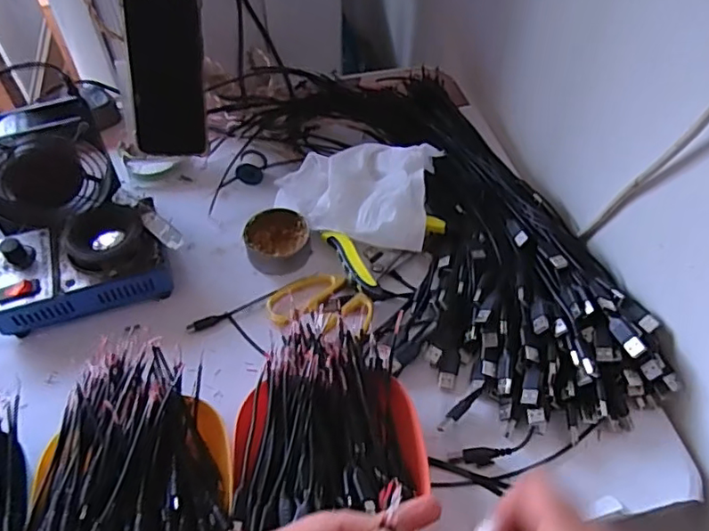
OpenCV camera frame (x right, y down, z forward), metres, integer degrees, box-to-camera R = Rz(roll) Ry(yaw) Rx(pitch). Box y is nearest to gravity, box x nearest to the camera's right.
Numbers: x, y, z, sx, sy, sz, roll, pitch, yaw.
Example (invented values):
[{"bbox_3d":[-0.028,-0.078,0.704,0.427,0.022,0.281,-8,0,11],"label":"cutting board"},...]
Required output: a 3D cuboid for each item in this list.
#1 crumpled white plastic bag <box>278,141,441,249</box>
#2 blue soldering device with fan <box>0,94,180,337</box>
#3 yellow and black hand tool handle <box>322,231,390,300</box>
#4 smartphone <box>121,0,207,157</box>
[{"bbox_3d":[0.000,-0.083,0.575,0.152,0.045,0.106,12,53,9],"label":"crumpled white plastic bag"},{"bbox_3d":[-0.266,-0.055,0.543,0.151,0.112,0.185,-17,54,-13],"label":"blue soldering device with fan"},{"bbox_3d":[-0.001,-0.001,0.548,0.022,0.023,0.092,-24,56,-18],"label":"yellow and black hand tool handle"},{"bbox_3d":[-0.199,-0.200,0.613,0.079,0.165,0.011,3,23,-2],"label":"smartphone"}]

